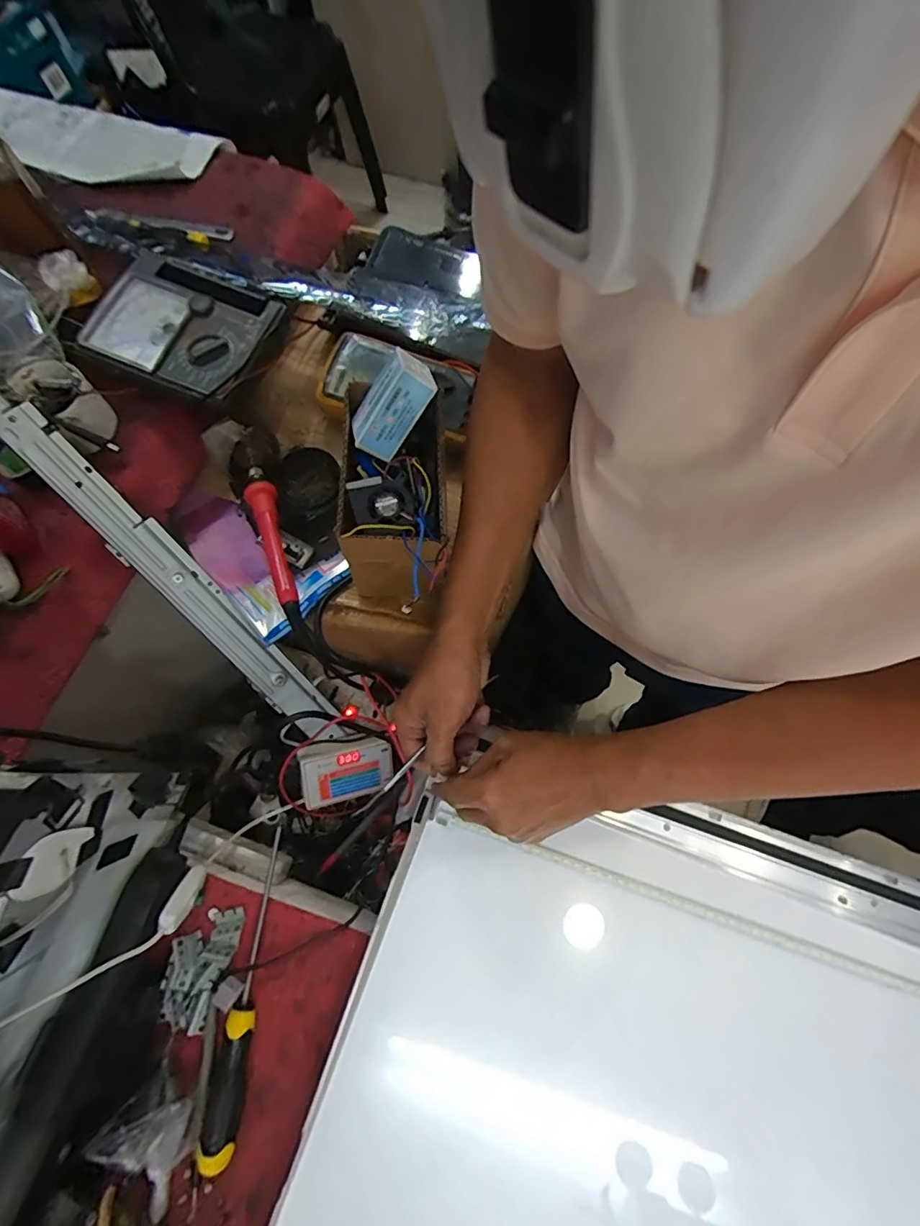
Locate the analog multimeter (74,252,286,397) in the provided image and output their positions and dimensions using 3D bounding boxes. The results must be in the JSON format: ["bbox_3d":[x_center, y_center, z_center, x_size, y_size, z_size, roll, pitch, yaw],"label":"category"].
[{"bbox_3d":[-0.256,-0.269,0.489,0.152,0.036,0.136,22,74,8],"label":"analog multimeter"}]

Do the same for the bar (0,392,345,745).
[{"bbox_3d":[-0.252,-0.023,0.482,0.042,0.022,0.433,-41,119,-11],"label":"bar"}]

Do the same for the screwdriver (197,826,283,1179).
[{"bbox_3d":[-0.178,0.310,0.436,0.026,0.030,0.230,5,73,2],"label":"screwdriver"}]

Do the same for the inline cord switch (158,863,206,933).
[{"bbox_3d":[-0.230,0.236,0.436,0.015,0.061,0.017,2,111,1],"label":"inline cord switch"}]

